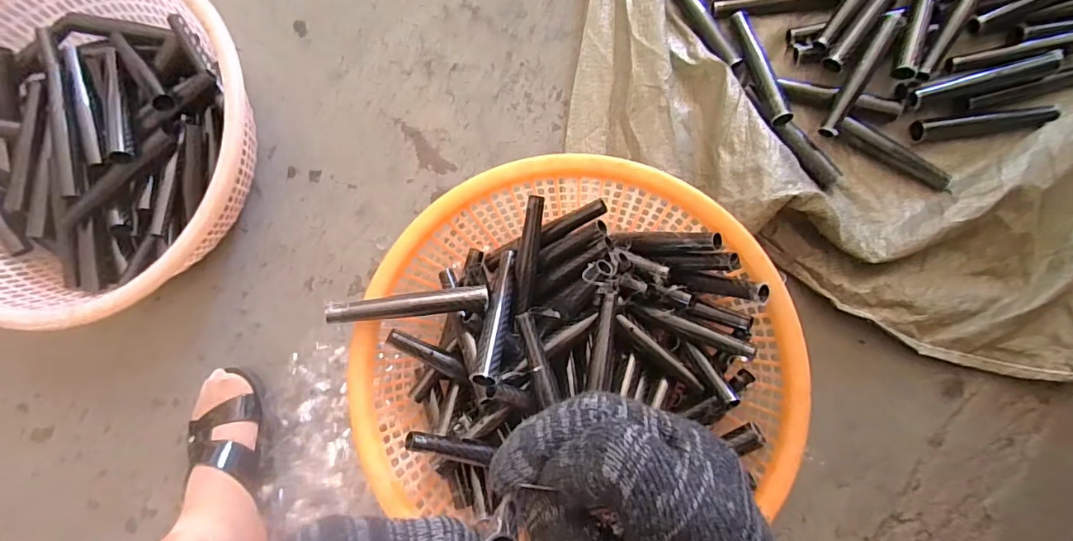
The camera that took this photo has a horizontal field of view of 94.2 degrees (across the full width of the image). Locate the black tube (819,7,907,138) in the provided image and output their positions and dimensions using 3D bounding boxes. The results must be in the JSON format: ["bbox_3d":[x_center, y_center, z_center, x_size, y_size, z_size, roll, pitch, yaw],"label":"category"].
[{"bbox_3d":[0.360,-0.220,0.548,0.024,0.019,0.165,30,88,6],"label":"black tube"}]

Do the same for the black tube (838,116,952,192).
[{"bbox_3d":[0.399,-0.132,0.556,0.127,0.022,0.021,36,89,5],"label":"black tube"}]

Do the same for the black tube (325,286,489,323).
[{"bbox_3d":[-0.118,0.033,0.468,0.145,0.016,0.022,-5,85,-17],"label":"black tube"}]

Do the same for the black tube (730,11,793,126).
[{"bbox_3d":[0.256,-0.233,0.568,0.022,0.018,0.150,-13,72,2],"label":"black tube"}]

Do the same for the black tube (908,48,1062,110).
[{"bbox_3d":[0.485,-0.206,0.538,0.157,0.027,0.025,-13,84,3],"label":"black tube"}]

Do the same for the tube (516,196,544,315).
[{"bbox_3d":[-0.008,-0.015,0.520,0.020,0.014,0.123,8,104,4],"label":"tube"}]

